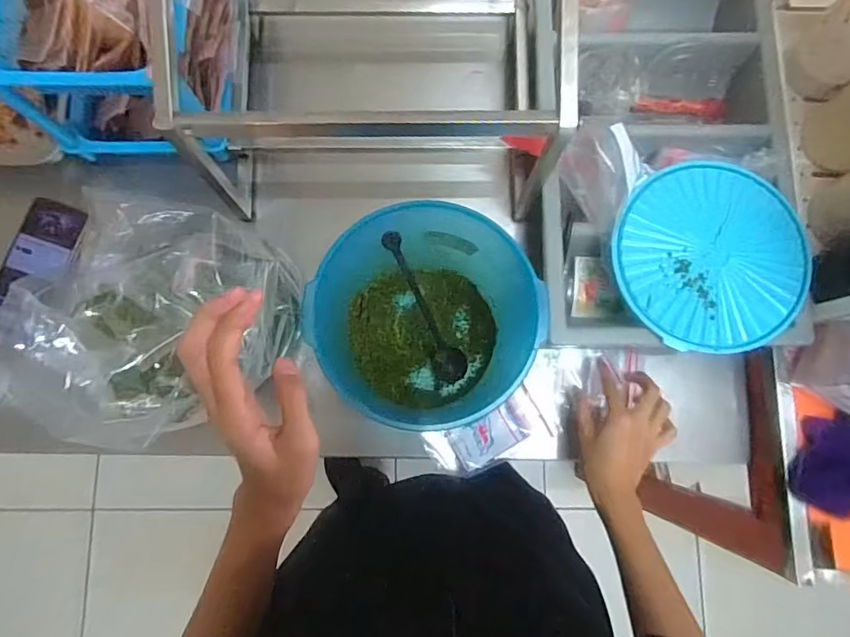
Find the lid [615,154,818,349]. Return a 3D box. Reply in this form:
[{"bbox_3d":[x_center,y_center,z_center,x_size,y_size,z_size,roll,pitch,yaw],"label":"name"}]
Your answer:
[{"bbox_3d":[0.307,-0.069,0.562,0.199,0.010,0.202,0,83,0],"label":"lid"}]

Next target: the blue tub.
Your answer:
[{"bbox_3d":[-0.008,0.004,0.563,0.188,0.178,0.193,0,83,0],"label":"blue tub"}]

